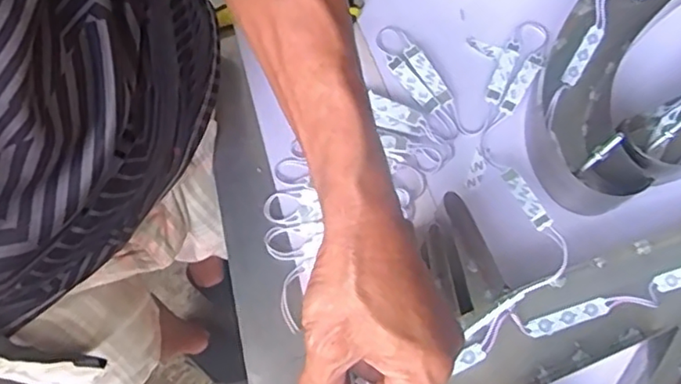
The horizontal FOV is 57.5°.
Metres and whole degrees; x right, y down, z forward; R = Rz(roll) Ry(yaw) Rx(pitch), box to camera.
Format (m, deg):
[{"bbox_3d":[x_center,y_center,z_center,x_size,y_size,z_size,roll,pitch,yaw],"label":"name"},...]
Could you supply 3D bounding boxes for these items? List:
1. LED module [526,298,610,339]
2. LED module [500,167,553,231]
[{"bbox_3d":[0.162,0.090,0.444,0.059,0.004,0.013,-17,73,-5],"label":"LED module"},{"bbox_3d":[0.133,0.004,0.447,0.011,0.007,0.058,-18,47,-5],"label":"LED module"}]

